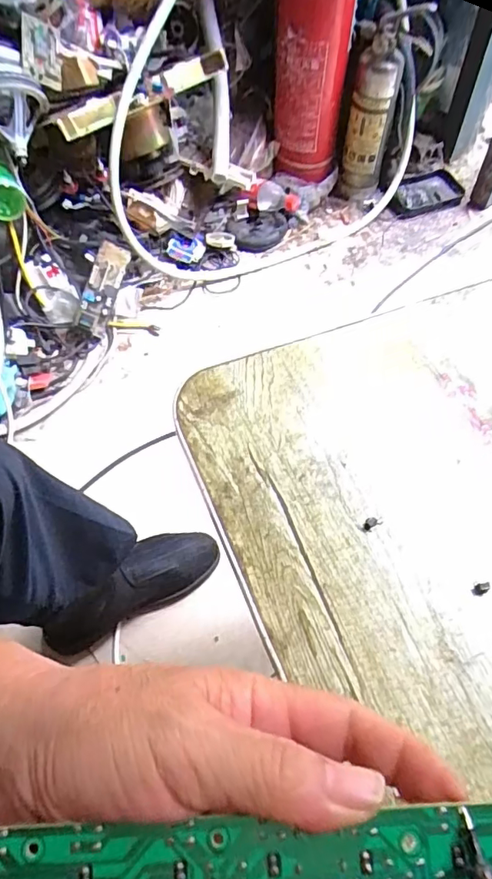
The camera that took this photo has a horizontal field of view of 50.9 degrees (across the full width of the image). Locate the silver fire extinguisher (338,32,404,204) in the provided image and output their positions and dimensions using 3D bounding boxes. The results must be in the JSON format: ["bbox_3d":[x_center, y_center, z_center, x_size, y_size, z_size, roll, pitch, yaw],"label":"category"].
[{"bbox_3d":[0.261,-0.668,1.105,0.089,0.314,0.076,15,61,10],"label":"silver fire extinguisher"}]

